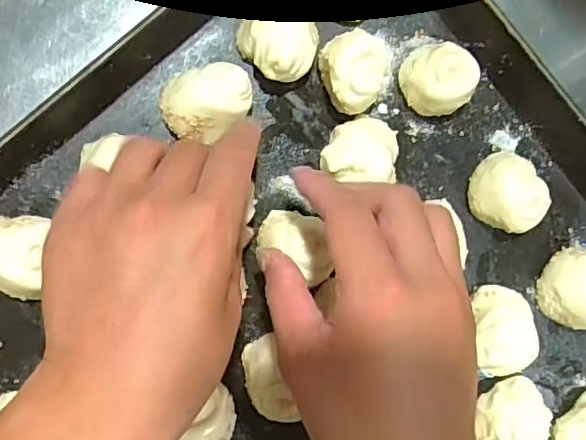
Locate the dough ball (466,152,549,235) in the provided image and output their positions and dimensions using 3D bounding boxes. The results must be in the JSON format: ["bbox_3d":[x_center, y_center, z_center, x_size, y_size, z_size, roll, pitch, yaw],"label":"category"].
[{"bbox_3d":[0.126,-0.016,0.331,0.041,0.024,0.046,-14,92,-7],"label":"dough ball"}]

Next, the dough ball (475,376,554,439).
[{"bbox_3d":[0.134,0.120,0.336,0.044,0.025,0.046,-9,91,-7],"label":"dough ball"}]

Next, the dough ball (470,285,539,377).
[{"bbox_3d":[0.125,0.065,0.333,0.040,0.023,0.048,6,89,-7],"label":"dough ball"}]

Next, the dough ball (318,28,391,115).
[{"bbox_3d":[0.032,-0.082,0.313,0.038,0.034,0.044,21,88,-6],"label":"dough ball"}]

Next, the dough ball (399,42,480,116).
[{"bbox_3d":[0.083,-0.081,0.323,0.039,0.027,0.038,0,90,-7],"label":"dough ball"}]

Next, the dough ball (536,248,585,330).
[{"bbox_3d":[0.171,0.042,0.338,0.039,0.026,0.043,22,87,-6],"label":"dough ball"}]

